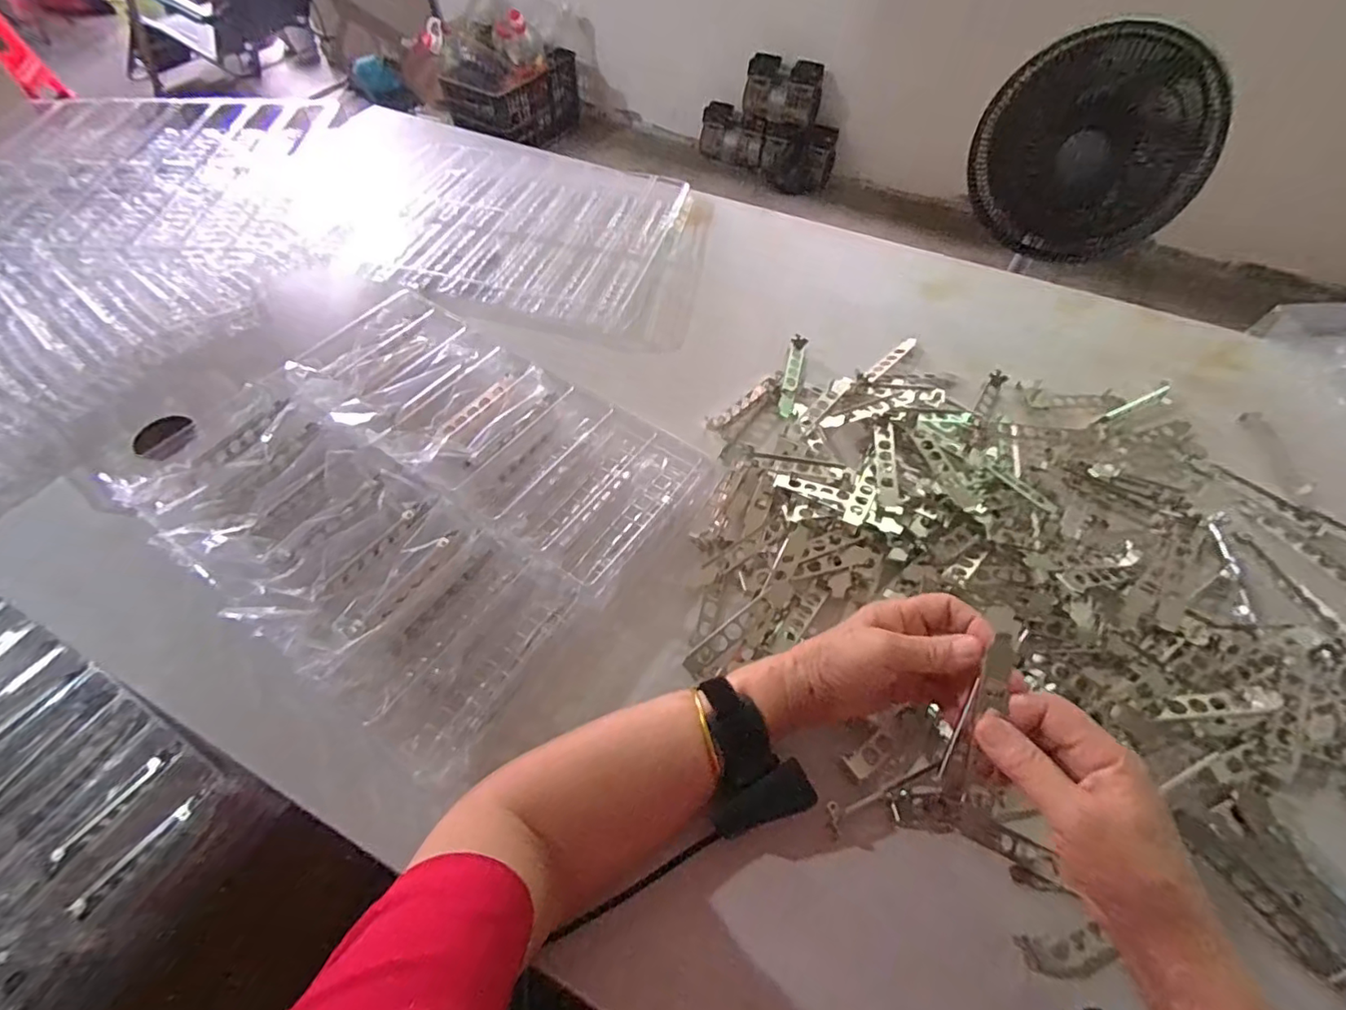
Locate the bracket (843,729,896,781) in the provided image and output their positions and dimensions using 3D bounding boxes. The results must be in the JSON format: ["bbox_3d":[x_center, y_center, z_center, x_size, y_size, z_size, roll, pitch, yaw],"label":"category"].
[{"bbox_3d":[0.151,0.187,0.426,0.044,0.008,0.019,-27,61,-16],"label":"bracket"}]

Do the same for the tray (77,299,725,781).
[{"bbox_3d":[-0.225,-0.024,0.511,0.428,0.049,0.339,30,62,18],"label":"tray"}]

